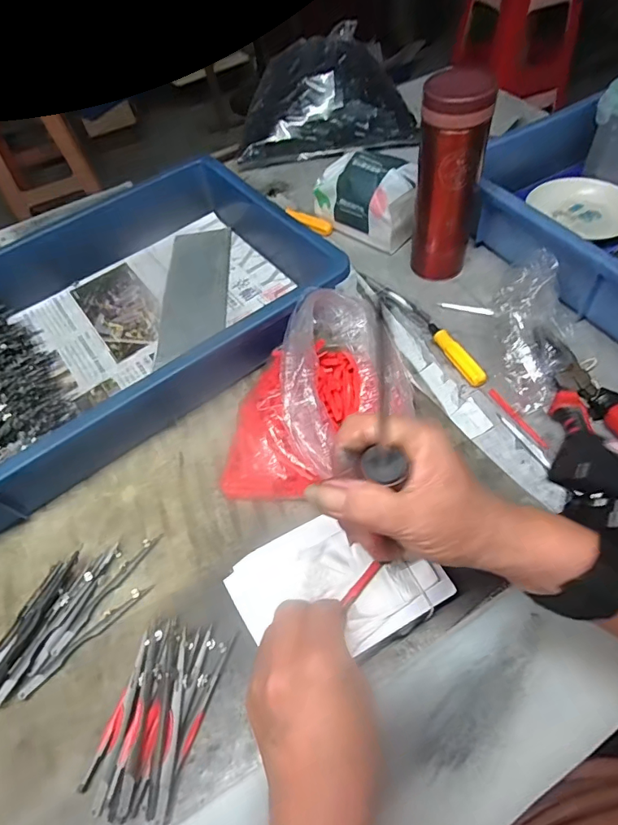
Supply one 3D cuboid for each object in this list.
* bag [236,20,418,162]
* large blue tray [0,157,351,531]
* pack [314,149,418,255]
[{"bbox_3d":[0.019,-0.462,0.673,0.244,0.101,0.143,-5,56,2],"label":"bag"},{"bbox_3d":[-0.214,-0.094,0.479,0.420,0.076,0.281,-36,61,-18],"label":"large blue tray"},{"bbox_3d":[0.078,-0.257,0.556,0.135,0.075,0.071,35,66,24],"label":"pack"}]

